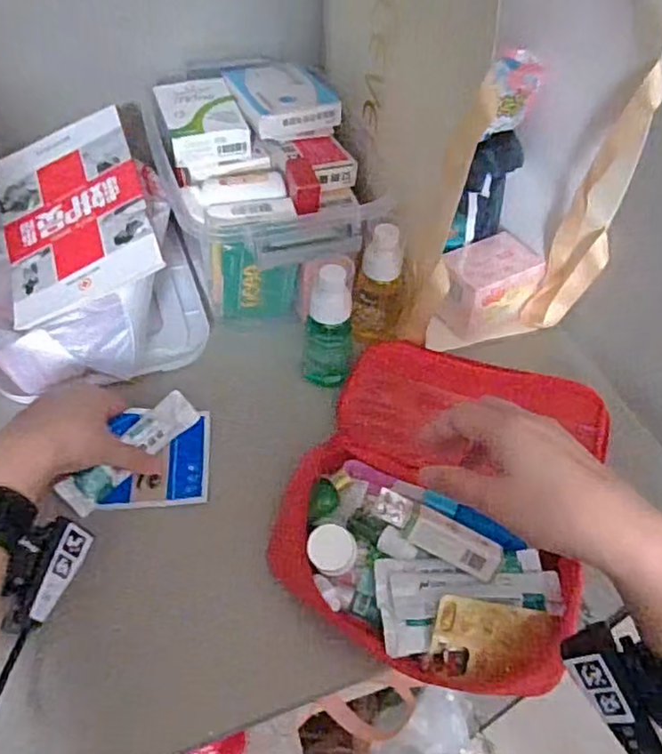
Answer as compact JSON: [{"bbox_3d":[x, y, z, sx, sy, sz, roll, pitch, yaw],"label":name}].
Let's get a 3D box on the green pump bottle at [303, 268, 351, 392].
[{"bbox_3d":[-0.001,-0.042,0.556,0.040,0.120,0.033,6,51,1],"label":"green pump bottle"}]

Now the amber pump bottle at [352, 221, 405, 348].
[{"bbox_3d":[0.048,-0.083,0.589,0.049,0.115,0.038,8,51,2],"label":"amber pump bottle"}]

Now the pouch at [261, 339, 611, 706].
[{"bbox_3d":[0.094,0.082,0.506,0.230,0.067,0.285,20,53,12],"label":"pouch"}]

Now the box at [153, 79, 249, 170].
[{"bbox_3d":[-0.129,-0.258,0.622,0.073,0.027,0.104,-15,54,-15],"label":"box"}]

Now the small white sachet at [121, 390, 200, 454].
[{"bbox_3d":[-0.147,0.041,0.551,0.058,0.005,0.033,-42,94,-26],"label":"small white sachet"}]

